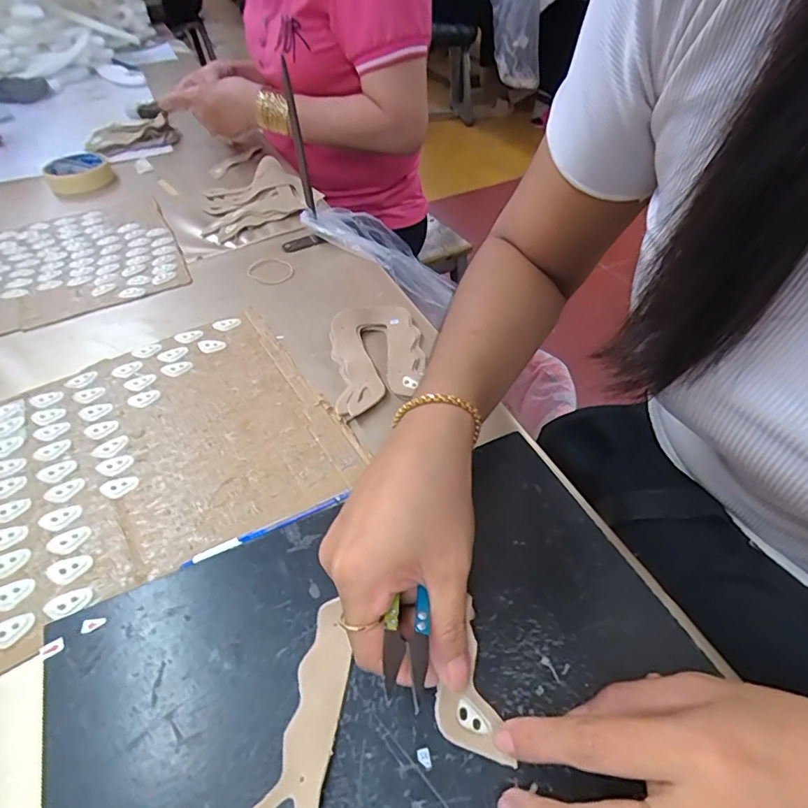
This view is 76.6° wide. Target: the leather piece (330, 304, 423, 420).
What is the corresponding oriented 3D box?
[{"bbox_3d":[-0.023,-0.045,0.444,0.078,0.019,0.124,-8,47,-6],"label":"leather piece"}]

